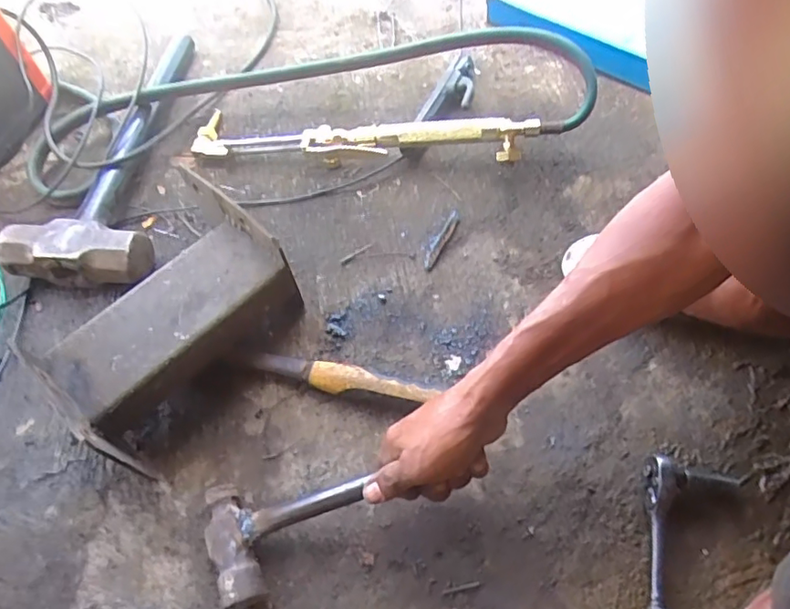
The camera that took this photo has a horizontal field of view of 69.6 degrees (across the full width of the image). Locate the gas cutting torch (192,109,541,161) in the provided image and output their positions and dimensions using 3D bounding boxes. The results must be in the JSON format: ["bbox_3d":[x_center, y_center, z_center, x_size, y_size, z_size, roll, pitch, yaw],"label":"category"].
[{"bbox_3d":[-0.047,-0.219,0.737,0.447,0.077,0.079,7,64,6],"label":"gas cutting torch"}]

